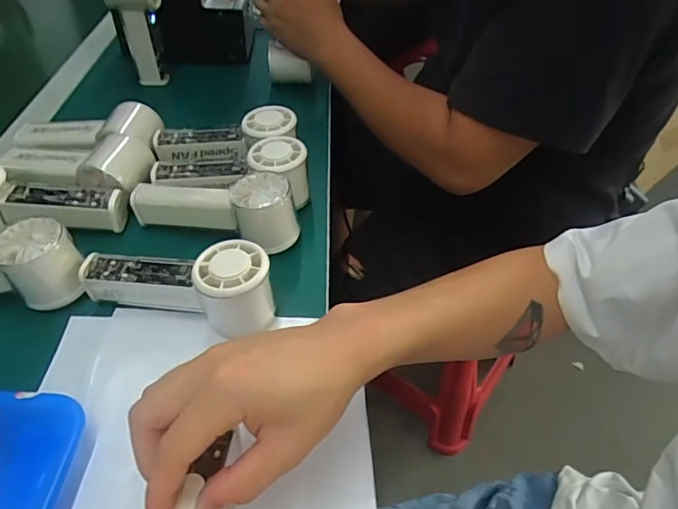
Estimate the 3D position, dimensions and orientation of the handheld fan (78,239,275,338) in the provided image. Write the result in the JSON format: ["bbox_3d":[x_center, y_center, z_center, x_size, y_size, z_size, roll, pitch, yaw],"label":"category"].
[{"bbox_3d":[-0.130,0.019,0.395,0.153,0.060,0.056,13,47,11],"label":"handheld fan"}]

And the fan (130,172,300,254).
[{"bbox_3d":[-0.116,-0.044,0.452,0.151,0.053,0.047,7,46,6],"label":"fan"}]

